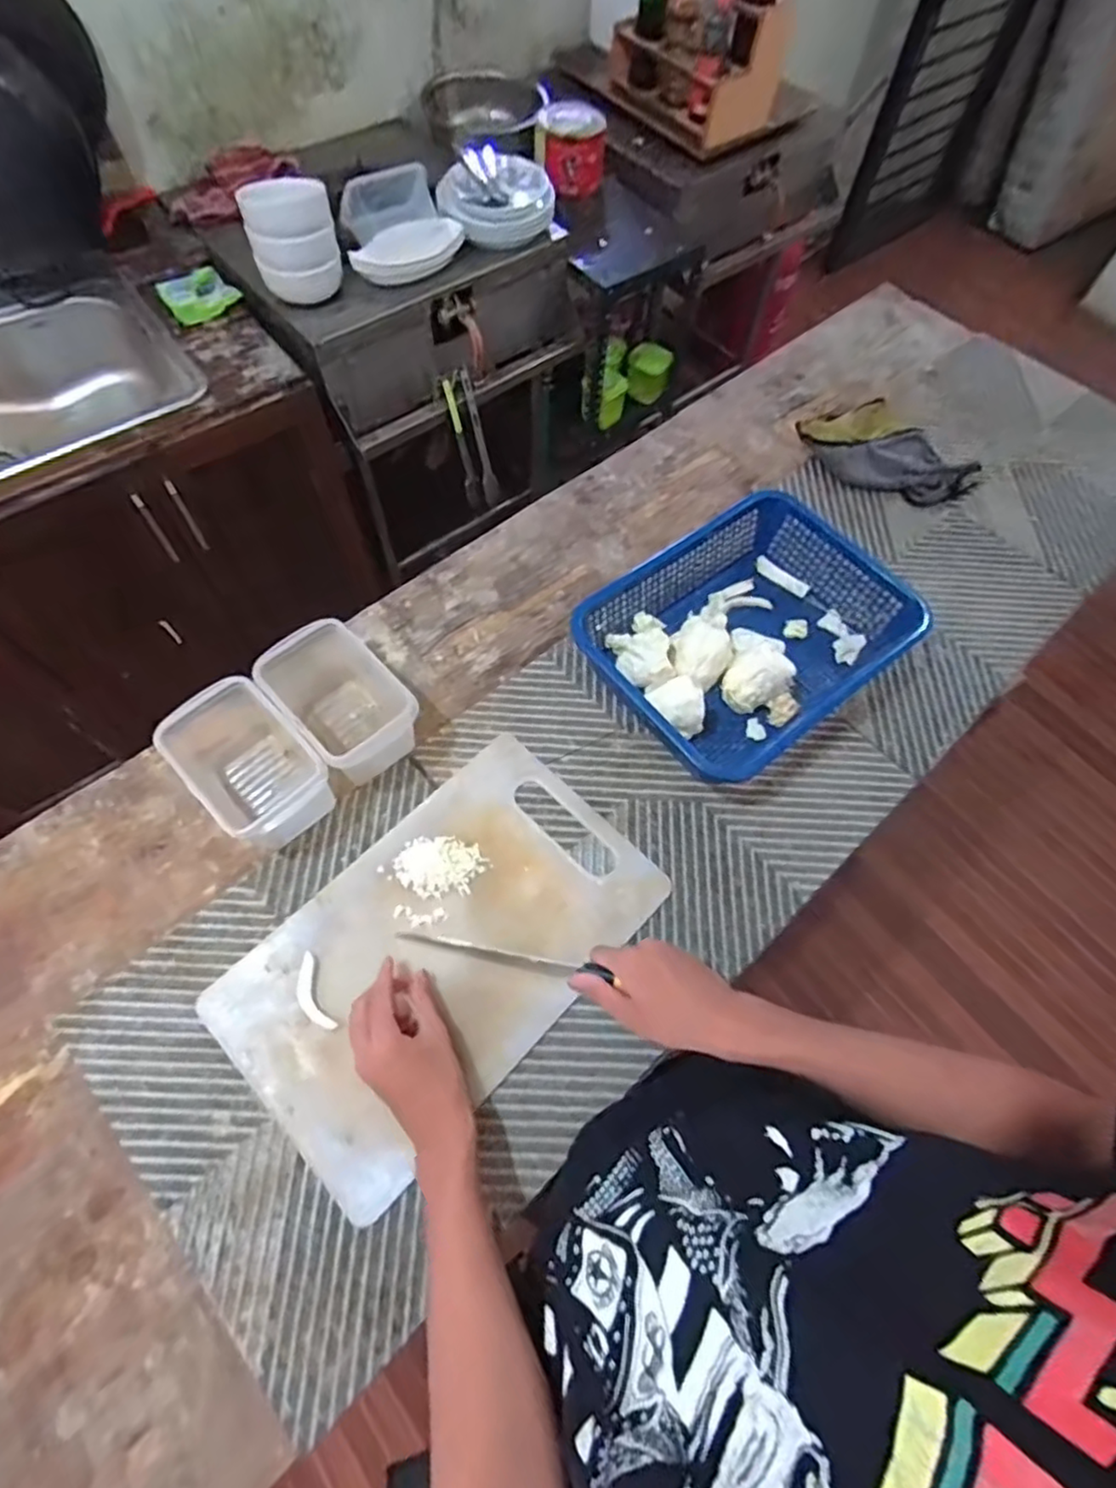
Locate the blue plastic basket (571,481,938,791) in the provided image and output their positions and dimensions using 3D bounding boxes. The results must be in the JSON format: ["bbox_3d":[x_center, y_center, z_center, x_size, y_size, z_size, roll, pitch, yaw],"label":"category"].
[{"bbox_3d":[0.200,-0.128,0.747,0.327,0.095,0.263,-36,70,-17],"label":"blue plastic basket"}]

